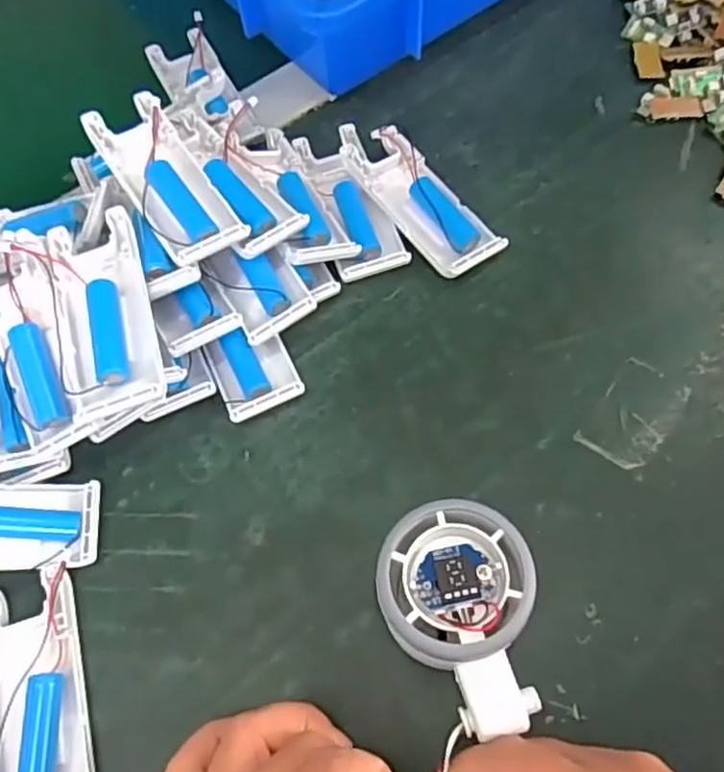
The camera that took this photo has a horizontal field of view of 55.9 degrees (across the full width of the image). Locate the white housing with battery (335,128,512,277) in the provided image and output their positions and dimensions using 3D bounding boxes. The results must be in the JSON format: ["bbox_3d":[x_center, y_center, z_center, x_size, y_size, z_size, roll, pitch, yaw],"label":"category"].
[{"bbox_3d":[0.033,-0.105,0.383,0.038,0.016,0.103,-35,68,-12],"label":"white housing with battery"}]

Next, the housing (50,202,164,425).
[{"bbox_3d":[-0.119,-0.033,0.312,0.043,0.017,0.101,-17,65,-4],"label":"housing"}]

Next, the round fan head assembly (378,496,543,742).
[{"bbox_3d":[0.036,0.092,0.272,0.060,0.049,0.081,-3,65,2],"label":"round fan head assembly"}]

